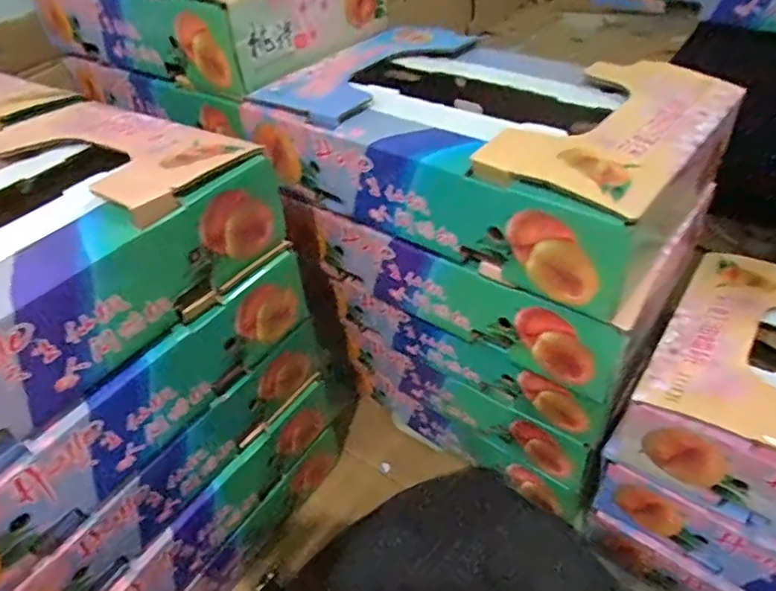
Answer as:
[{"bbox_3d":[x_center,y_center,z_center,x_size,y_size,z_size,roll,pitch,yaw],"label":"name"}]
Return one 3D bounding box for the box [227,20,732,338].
[{"bbox_3d":[0.084,-0.151,0.555,0.401,0.110,0.245,23,48,29],"label":"box"}]

